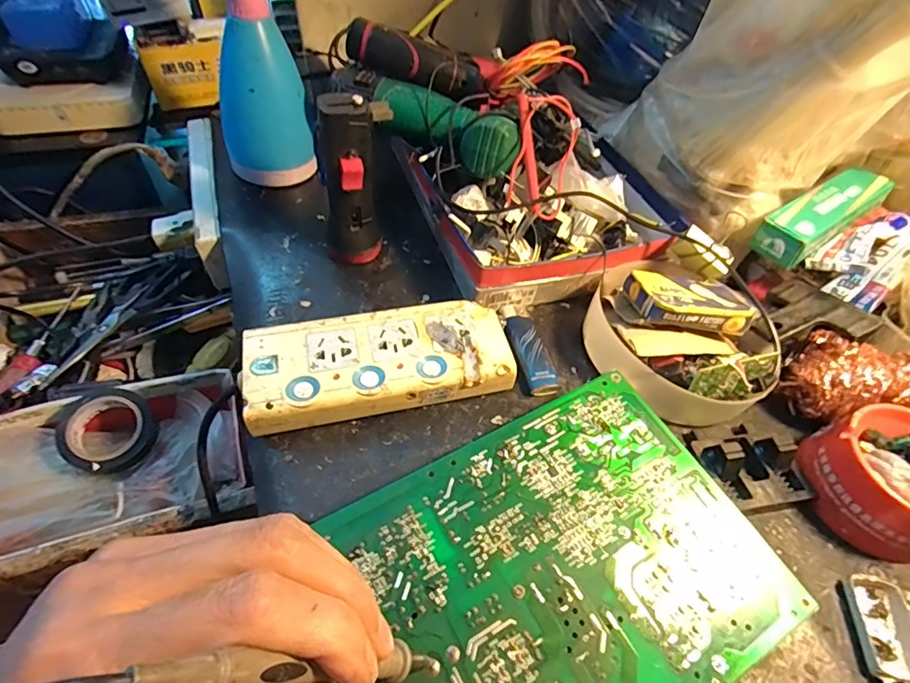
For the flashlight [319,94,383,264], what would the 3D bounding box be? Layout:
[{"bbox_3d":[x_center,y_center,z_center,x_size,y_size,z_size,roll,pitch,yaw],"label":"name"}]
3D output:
[{"bbox_3d":[-0.081,-0.116,0.374,0.036,0.129,0.035,20,53,11],"label":"flashlight"}]

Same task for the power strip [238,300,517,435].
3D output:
[{"bbox_3d":[-0.051,0.015,0.334,0.170,0.032,0.070,-7,53,-10],"label":"power strip"}]

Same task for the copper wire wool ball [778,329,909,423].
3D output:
[{"bbox_3d":[0.273,0.030,0.335,0.068,0.049,0.050,29,55,17],"label":"copper wire wool ball"}]

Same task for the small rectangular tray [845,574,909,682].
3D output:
[{"bbox_3d":[0.234,0.155,0.266,0.029,0.007,0.049,7,52,1],"label":"small rectangular tray"}]

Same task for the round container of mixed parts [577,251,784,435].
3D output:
[{"bbox_3d":[0.165,-0.012,0.360,0.124,0.050,0.135,2,52,-3],"label":"round container of mixed parts"}]

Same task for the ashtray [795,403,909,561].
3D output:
[{"bbox_3d":[0.270,0.084,0.301,0.084,0.041,0.078,-18,56,-18],"label":"ashtray"}]

